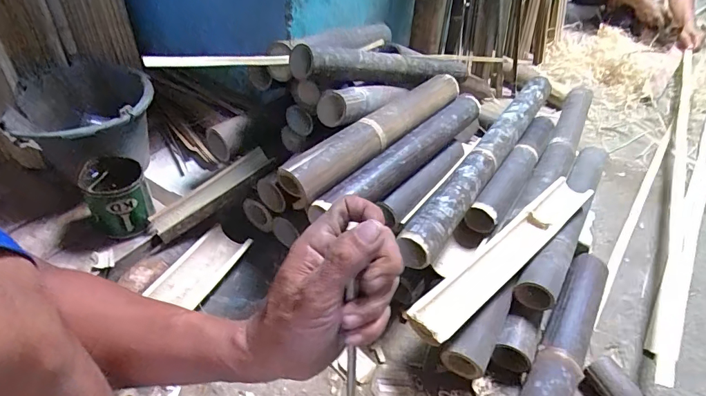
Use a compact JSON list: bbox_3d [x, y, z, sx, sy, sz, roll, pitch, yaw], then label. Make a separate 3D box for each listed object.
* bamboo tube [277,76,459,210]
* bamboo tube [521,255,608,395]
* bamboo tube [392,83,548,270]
[{"bbox_3d":[0.053,-0.119,0.747,0.061,0.059,0.489,32,47,28],"label":"bamboo tube"},{"bbox_3d":[0.325,0.256,0.658,0.070,0.070,0.480,27,45,24],"label":"bamboo tube"},{"bbox_3d":[0.282,-0.101,0.846,0.065,0.074,0.698,26,45,24],"label":"bamboo tube"}]

